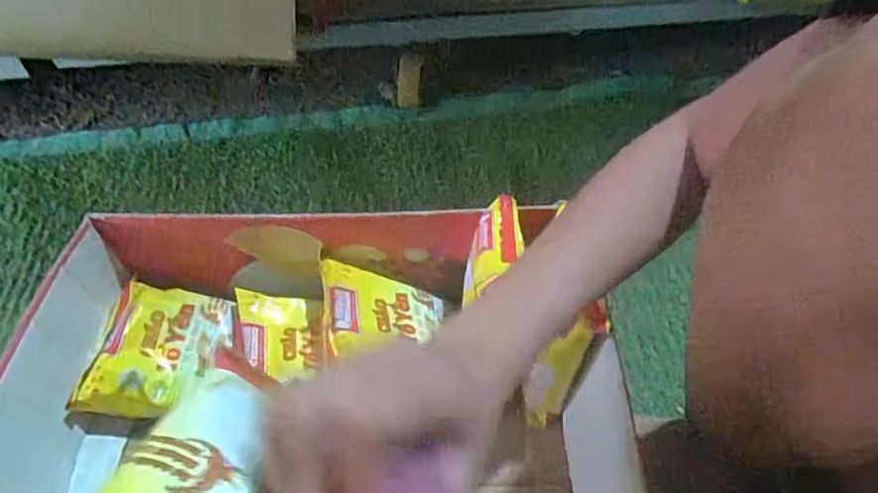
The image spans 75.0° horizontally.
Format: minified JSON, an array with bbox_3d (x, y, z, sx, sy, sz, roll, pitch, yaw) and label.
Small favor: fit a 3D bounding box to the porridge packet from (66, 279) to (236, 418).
[{"bbox_3d":[-0.216,0.076,0.453,0.094,0.033,0.106,-1,55,-3],"label":"porridge packet"}]

